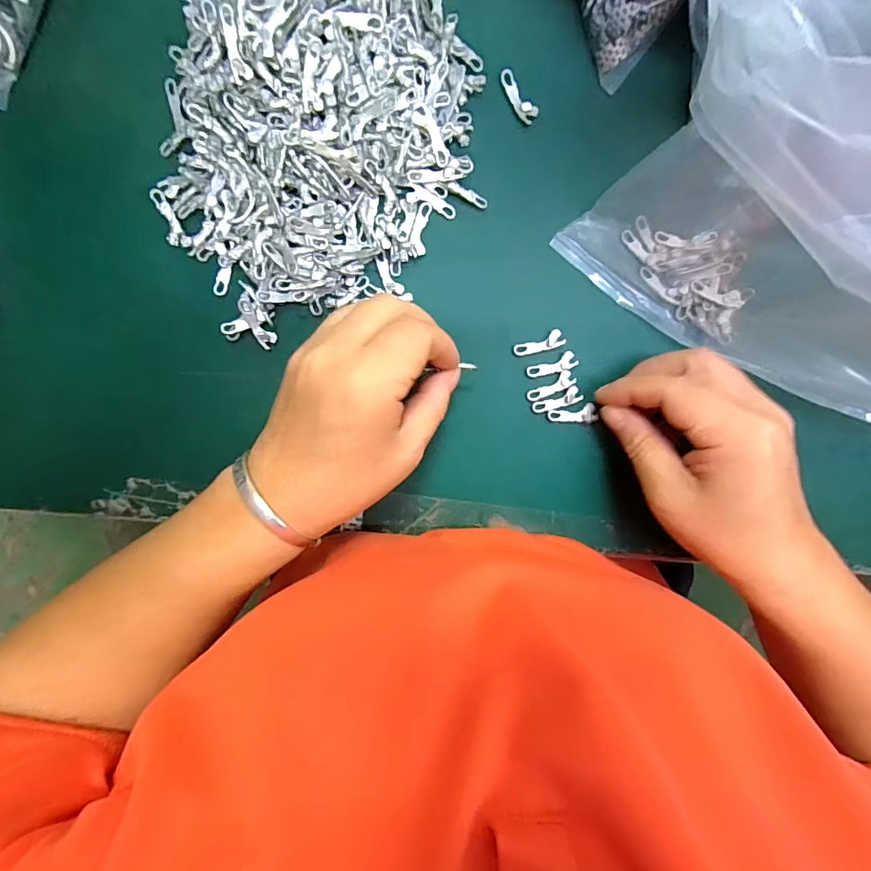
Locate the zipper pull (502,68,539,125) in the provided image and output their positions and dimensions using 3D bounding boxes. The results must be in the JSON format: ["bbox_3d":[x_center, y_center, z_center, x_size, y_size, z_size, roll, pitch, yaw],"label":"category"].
[{"bbox_3d":[0.043,-0.178,0.247,0.010,0.006,0.028,-38,98,5],"label":"zipper pull"}]

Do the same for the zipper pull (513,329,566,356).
[{"bbox_3d":[0.059,-0.052,0.265,0.029,0.004,0.010,-17,99,2],"label":"zipper pull"}]

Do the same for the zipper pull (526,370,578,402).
[{"bbox_3d":[0.066,-0.028,0.268,0.028,0.004,0.009,-26,98,3],"label":"zipper pull"}]

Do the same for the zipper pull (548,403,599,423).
[{"bbox_3d":[0.079,-0.012,0.271,0.027,0.004,0.010,-3,100,6],"label":"zipper pull"}]

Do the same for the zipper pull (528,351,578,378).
[{"bbox_3d":[0.066,-0.039,0.266,0.028,0.004,0.010,-17,99,2],"label":"zipper pull"}]

